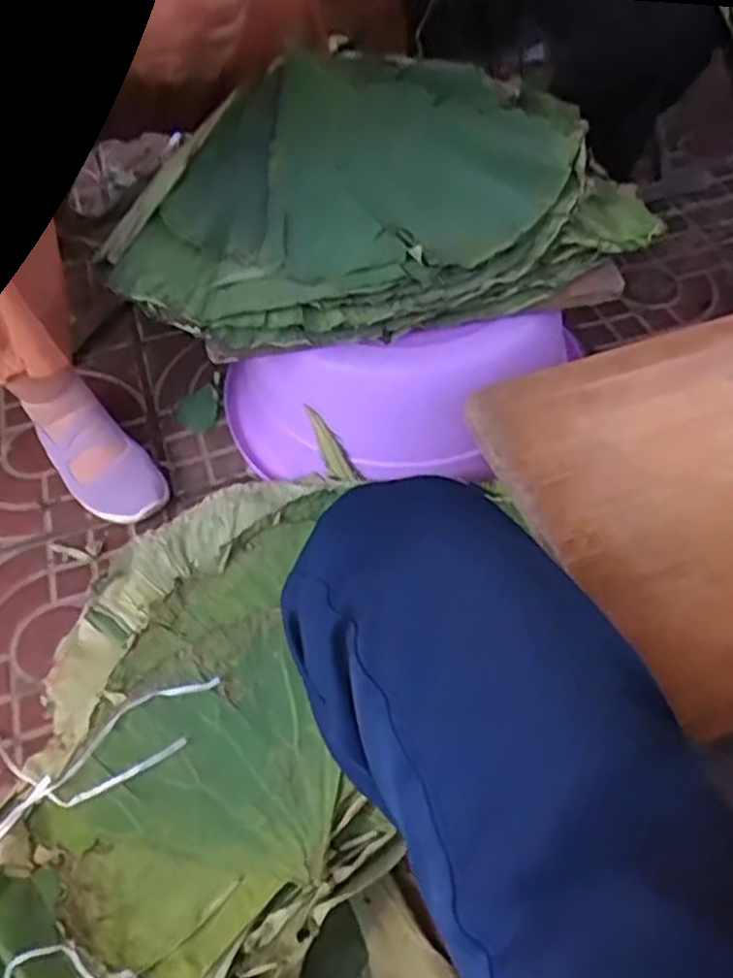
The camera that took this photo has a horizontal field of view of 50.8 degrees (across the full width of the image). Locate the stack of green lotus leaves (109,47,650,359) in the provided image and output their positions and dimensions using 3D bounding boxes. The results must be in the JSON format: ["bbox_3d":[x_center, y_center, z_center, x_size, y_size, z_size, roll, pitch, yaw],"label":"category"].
[{"bbox_3d":[0.019,-0.322,0.842,0.577,0.135,0.349,-30,56,-19],"label":"stack of green lotus leaves"}]

